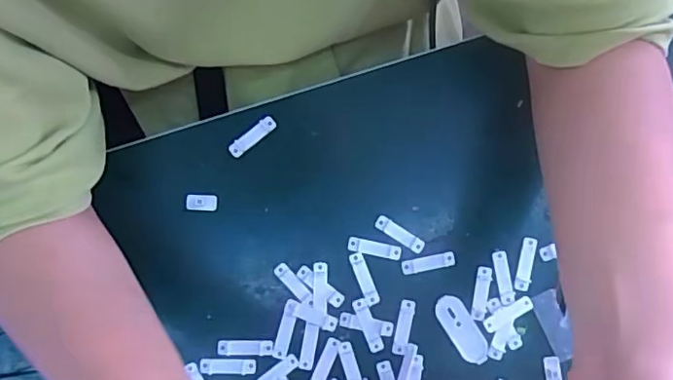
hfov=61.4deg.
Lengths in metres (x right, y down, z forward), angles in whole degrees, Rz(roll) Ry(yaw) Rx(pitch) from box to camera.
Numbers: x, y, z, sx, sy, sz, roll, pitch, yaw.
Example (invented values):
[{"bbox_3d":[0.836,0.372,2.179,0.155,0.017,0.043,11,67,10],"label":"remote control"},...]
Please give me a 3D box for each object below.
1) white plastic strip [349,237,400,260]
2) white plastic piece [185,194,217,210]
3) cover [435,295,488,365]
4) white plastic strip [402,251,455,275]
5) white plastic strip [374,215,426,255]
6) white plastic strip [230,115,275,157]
[{"bbox_3d":[0.027,0.040,0.395,0.037,0.004,0.010,12,84,-1],"label":"white plastic strip"},{"bbox_3d":[-0.094,0.008,0.392,0.021,0.004,0.010,2,85,-2],"label":"white plastic piece"},{"bbox_3d":[0.087,0.097,0.392,0.020,0.005,0.050,-33,87,-5],"label":"cover"},{"bbox_3d":[0.064,0.051,0.396,0.038,0.004,0.009,-12,85,-3],"label":"white plastic strip"},{"bbox_3d":[0.044,0.031,0.396,0.038,0.004,0.010,33,84,1],"label":"white plastic strip"},{"bbox_3d":[-0.060,-0.038,0.400,0.038,0.004,0.010,-40,87,-5],"label":"white plastic strip"}]

